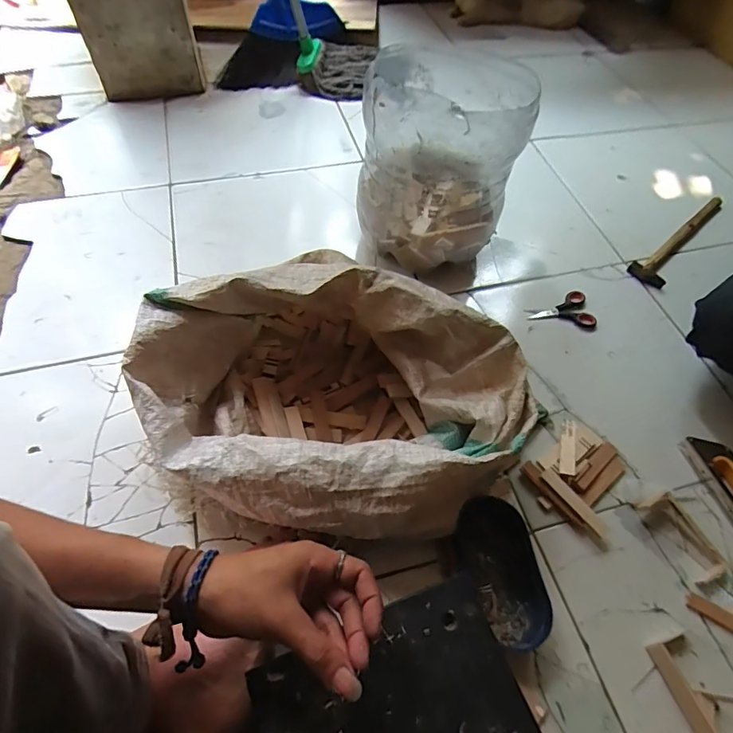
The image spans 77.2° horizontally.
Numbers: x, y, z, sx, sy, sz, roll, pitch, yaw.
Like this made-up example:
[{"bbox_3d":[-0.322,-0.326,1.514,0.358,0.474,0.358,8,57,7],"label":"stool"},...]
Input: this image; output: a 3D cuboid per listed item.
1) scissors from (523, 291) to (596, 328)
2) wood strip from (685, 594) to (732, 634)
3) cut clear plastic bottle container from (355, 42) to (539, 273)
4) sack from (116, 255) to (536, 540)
[{"bbox_3d":[0.330,-0.089,0.780,0.110,0.017,0.067,-10,58,-10],"label":"scissors"},{"bbox_3d":[0.422,0.296,0.527,0.099,0.005,0.021,30,61,16],"label":"wood strip"},{"bbox_3d":[0.116,-0.337,0.738,0.230,0.268,0.253,14,57,5],"label":"cut clear plastic bottle container"},{"bbox_3d":[-0.044,0.042,0.552,0.429,0.172,0.298,21,58,10],"label":"sack"}]

